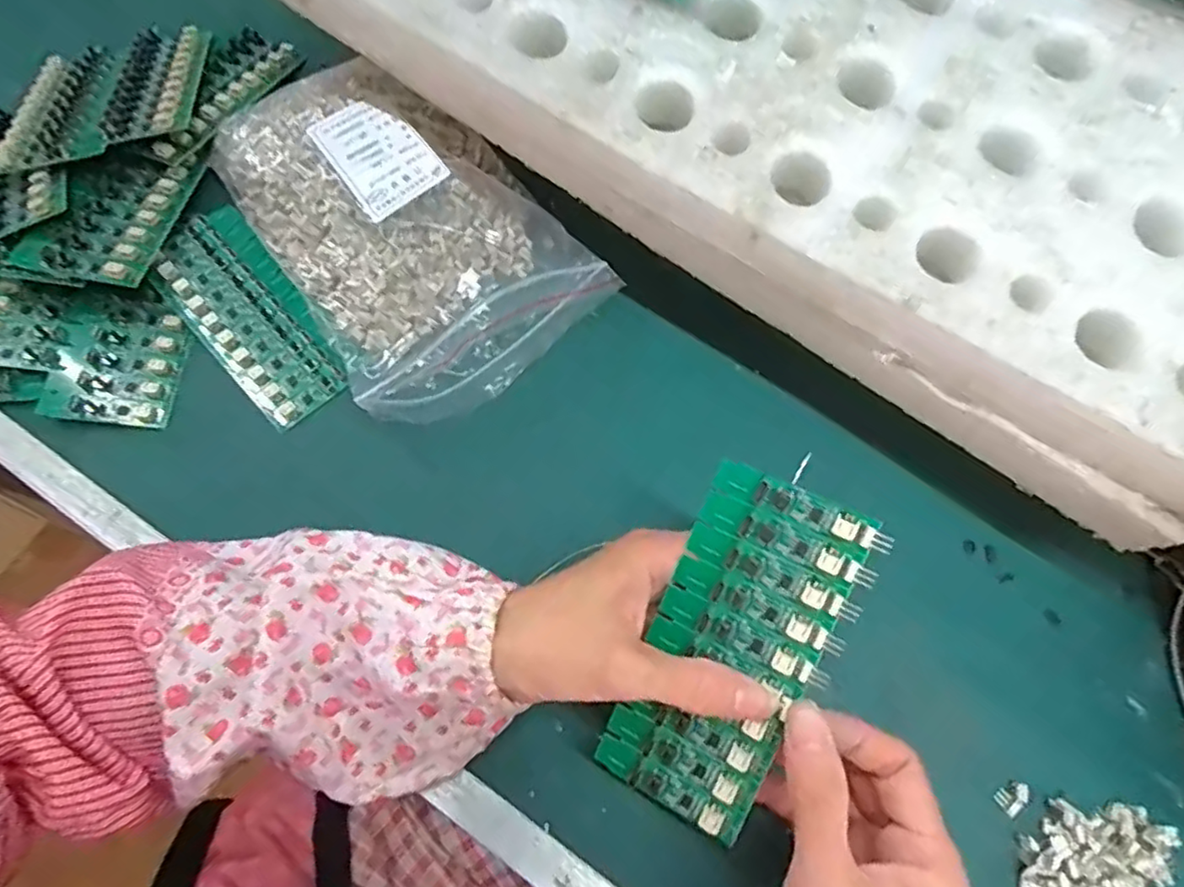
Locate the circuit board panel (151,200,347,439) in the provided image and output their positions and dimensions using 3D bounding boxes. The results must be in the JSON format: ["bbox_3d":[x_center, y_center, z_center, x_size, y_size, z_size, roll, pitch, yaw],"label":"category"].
[{"bbox_3d":[-0.193,-0.074,0.370,0.056,0.010,0.140,-39,81,-13],"label":"circuit board panel"}]

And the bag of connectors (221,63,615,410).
[{"bbox_3d":[-0.108,-0.131,0.376,0.147,0.042,0.223,-34,74,-14],"label":"bag of connectors"}]

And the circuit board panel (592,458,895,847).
[{"bbox_3d":[0.055,0.082,0.257,0.065,0.006,0.136,25,97,19],"label":"circuit board panel"}]

